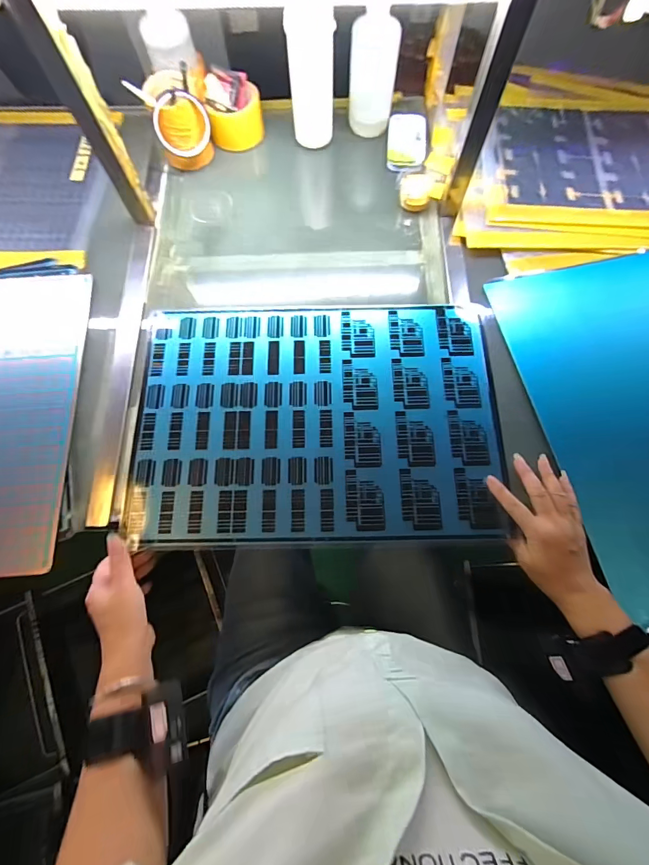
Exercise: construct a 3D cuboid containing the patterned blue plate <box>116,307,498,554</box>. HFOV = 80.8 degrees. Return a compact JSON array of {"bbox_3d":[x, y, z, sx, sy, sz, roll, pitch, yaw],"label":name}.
[{"bbox_3d":[-0.013,-0.024,0.534,0.489,0.007,0.339,-2,73,0],"label":"patterned blue plate"}]

